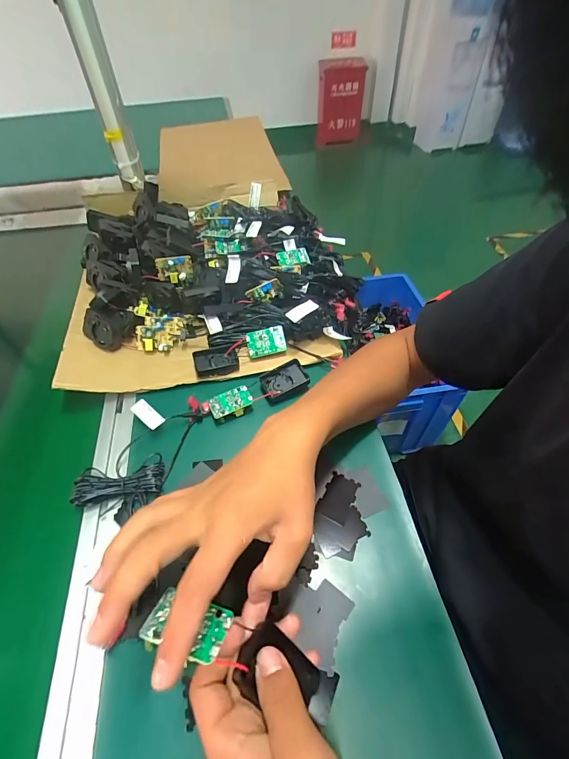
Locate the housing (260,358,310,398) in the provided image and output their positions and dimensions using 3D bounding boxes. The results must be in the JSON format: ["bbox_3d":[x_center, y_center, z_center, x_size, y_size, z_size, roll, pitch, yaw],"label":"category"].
[{"bbox_3d":[0.000,0.000,0.477,0.059,0.017,0.041,-19,52,-14],"label":"housing"}]

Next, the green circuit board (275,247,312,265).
[{"bbox_3d":[0.015,-0.198,0.590,0.056,0.026,0.008,-15,16,-15],"label":"green circuit board"}]

